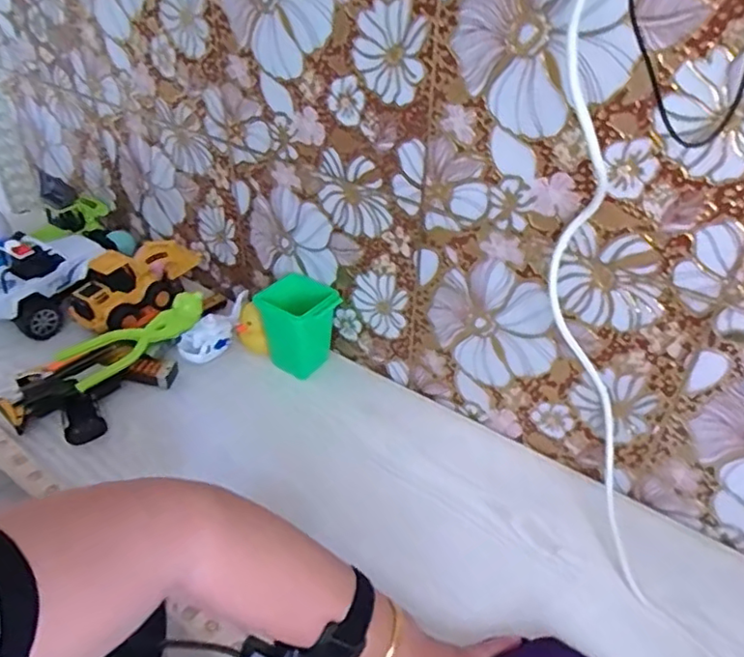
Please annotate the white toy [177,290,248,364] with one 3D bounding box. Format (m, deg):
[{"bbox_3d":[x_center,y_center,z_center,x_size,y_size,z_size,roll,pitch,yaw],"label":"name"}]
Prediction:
[{"bbox_3d":[-0.216,0.002,0.843,0.045,0.050,0.123,27,45,29],"label":"white toy"}]

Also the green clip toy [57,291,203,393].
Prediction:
[{"bbox_3d":[-0.314,0.013,0.791,0.188,0.047,0.076,-30,47,-17],"label":"green clip toy"}]

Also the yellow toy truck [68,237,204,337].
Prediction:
[{"bbox_3d":[-0.352,-0.072,0.884,0.097,0.078,0.179,19,42,21],"label":"yellow toy truck"}]

